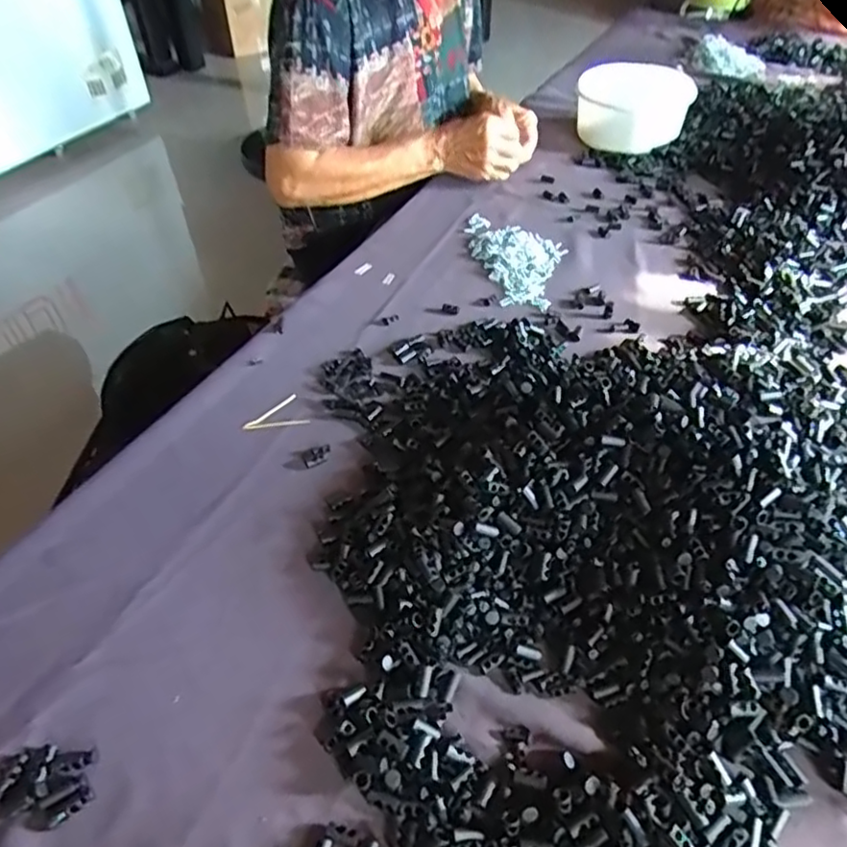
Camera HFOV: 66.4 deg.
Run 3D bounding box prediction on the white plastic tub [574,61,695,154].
[{"bbox_3d":[0.303,-0.457,0.944,0.158,0.088,0.125,12,46,12],"label":"white plastic tub"}]

